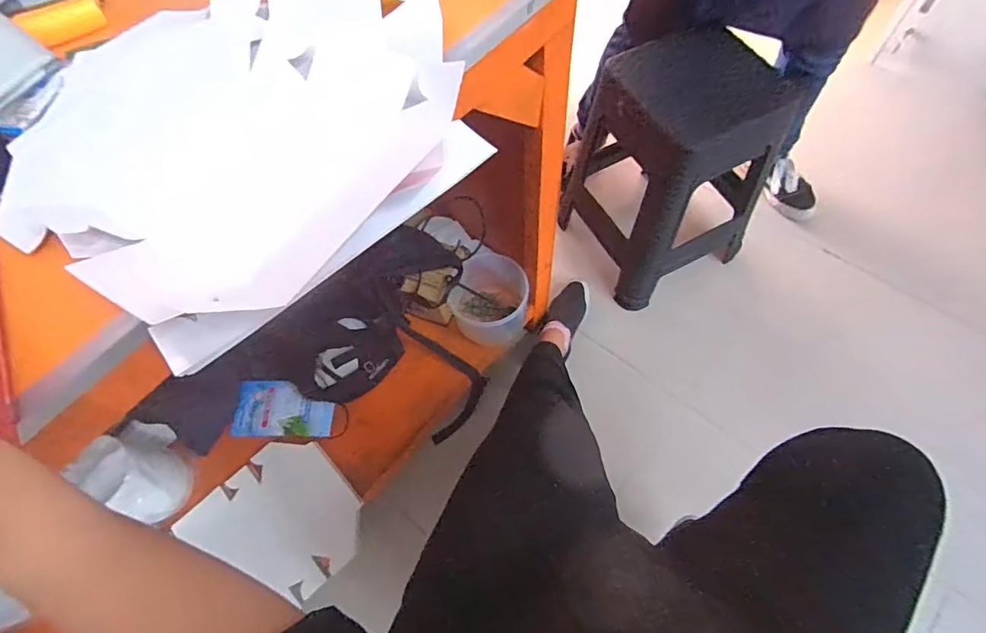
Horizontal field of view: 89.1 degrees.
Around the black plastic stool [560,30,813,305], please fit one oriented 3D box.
[{"bbox_3d":[0.411,-0.335,1.184,0.374,0.440,0.360,-30,66,-11],"label":"black plastic stool"}]

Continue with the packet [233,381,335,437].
[{"bbox_3d":[-0.439,0.192,1.046,0.203,0.027,0.112,-2,87,8],"label":"packet"}]

